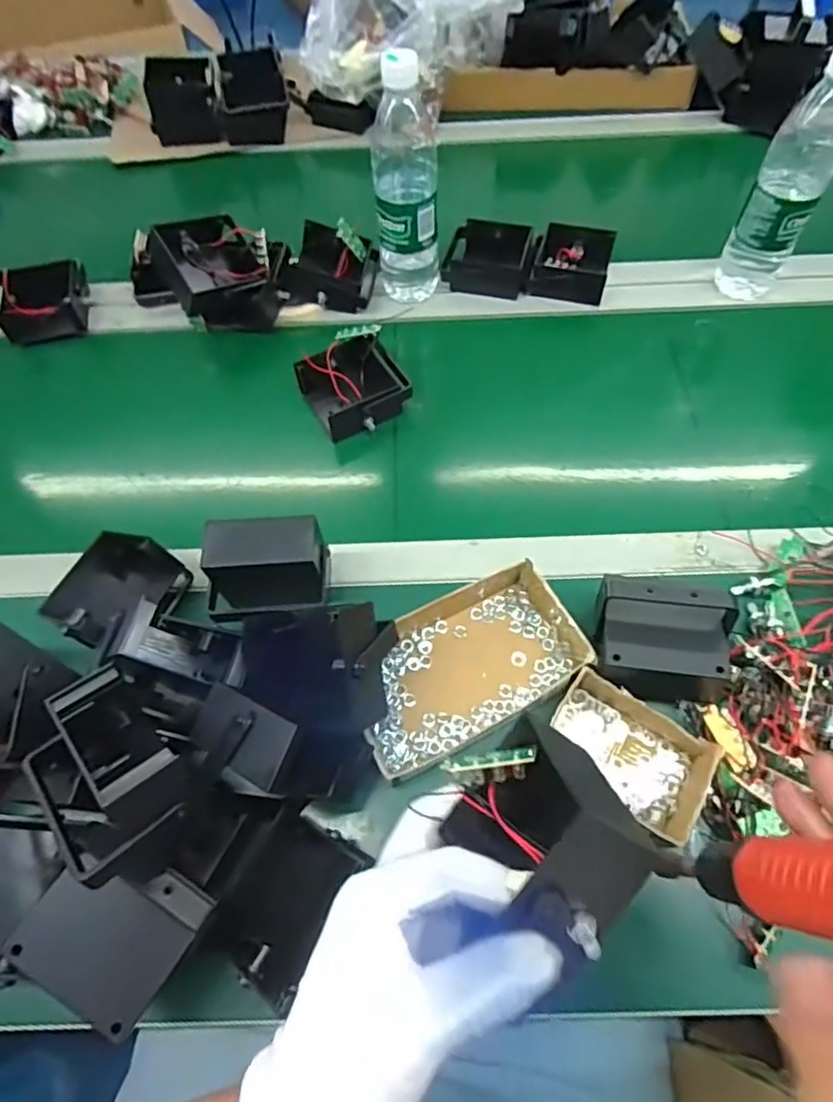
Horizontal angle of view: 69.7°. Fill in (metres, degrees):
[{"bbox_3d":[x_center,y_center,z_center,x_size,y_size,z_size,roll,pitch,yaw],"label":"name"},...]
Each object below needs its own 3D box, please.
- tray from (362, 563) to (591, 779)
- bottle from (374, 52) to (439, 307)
[{"bbox_3d":[0.036,0.086,0.467,0.179,0.033,0.113,-25,62,-12],"label":"tray"},{"bbox_3d":[-0.011,-0.366,0.613,0.066,0.222,0.059,-4,60,0],"label":"bottle"}]

